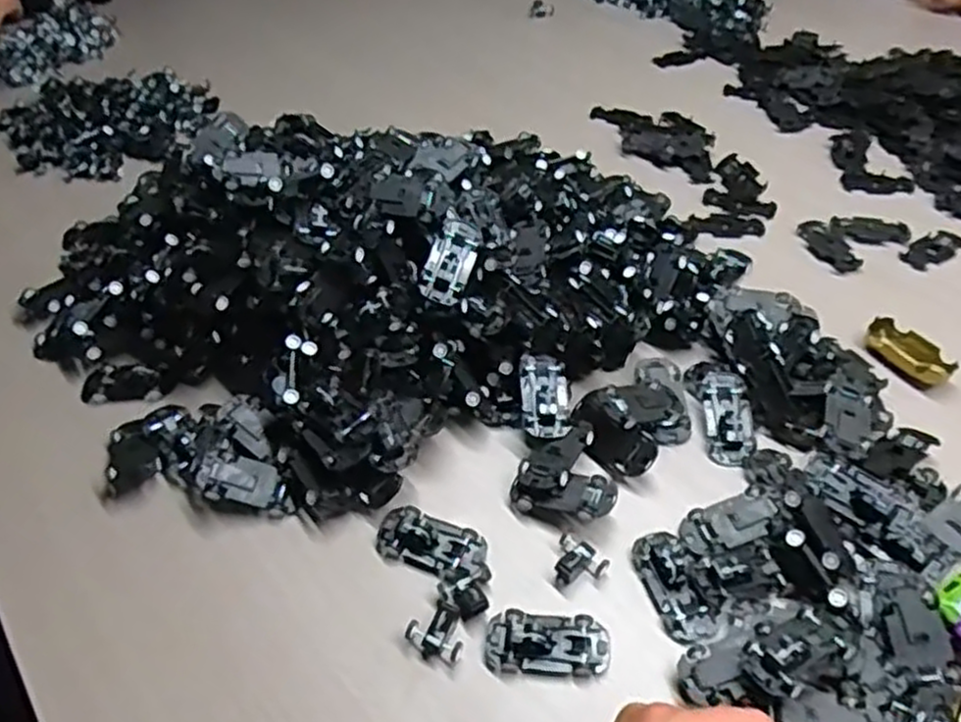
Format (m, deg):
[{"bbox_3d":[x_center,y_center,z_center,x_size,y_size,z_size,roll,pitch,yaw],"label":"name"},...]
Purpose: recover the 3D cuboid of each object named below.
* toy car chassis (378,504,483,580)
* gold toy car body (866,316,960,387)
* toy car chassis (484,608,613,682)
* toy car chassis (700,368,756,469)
[{"bbox_3d":[-0.029,0.110,0.461,0.065,0.007,0.033,14,48,14],"label":"toy car chassis"},{"bbox_3d":[0.318,-0.007,0.566,0.030,0.019,0.062,-28,51,-23],"label":"gold toy car body"},{"bbox_3d":[0.037,0.152,0.414,0.066,0.015,0.032,2,46,3],"label":"toy car chassis"},{"bbox_3d":[0.167,0.035,0.517,0.033,0.015,0.072,3,59,4],"label":"toy car chassis"}]

